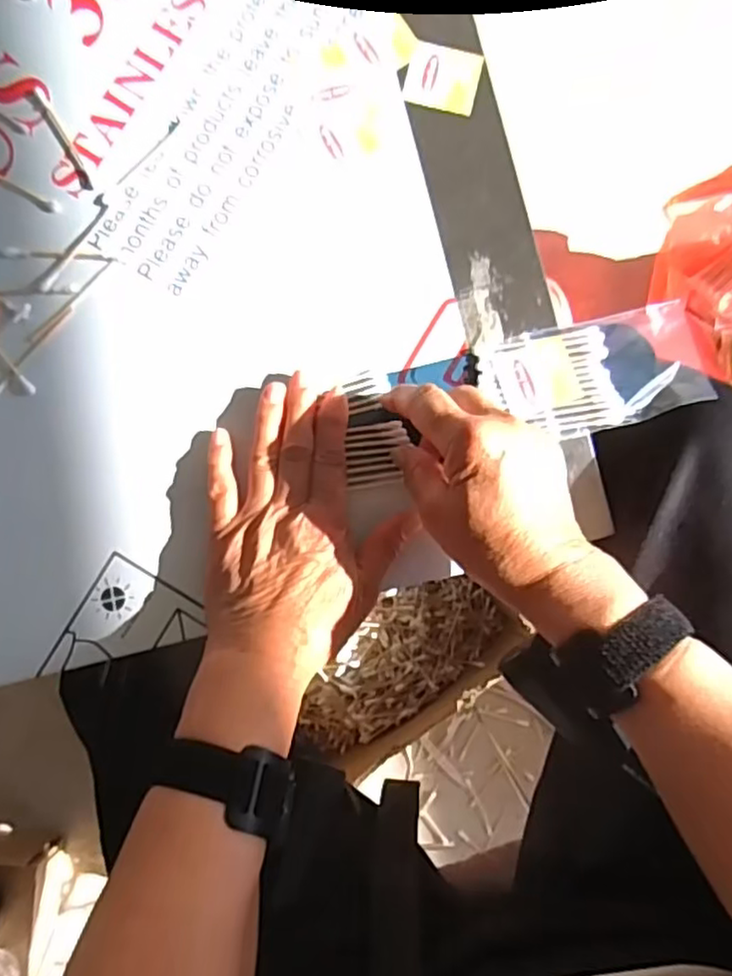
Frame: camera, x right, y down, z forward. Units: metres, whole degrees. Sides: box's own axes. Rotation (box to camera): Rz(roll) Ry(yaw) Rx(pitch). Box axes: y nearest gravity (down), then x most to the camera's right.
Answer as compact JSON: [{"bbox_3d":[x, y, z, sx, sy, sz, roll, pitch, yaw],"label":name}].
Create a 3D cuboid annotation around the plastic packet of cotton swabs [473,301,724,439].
[{"bbox_3d":[0.134,-0.067,0.394,0.126,0.017,0.065,-12,87,-2],"label":"plastic packet of cotton swabs"}]

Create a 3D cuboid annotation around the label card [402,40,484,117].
[{"bbox_3d":[0.048,-0.256,0.413,0.043,0.004,0.042,14,86,-1],"label":"label card"}]

